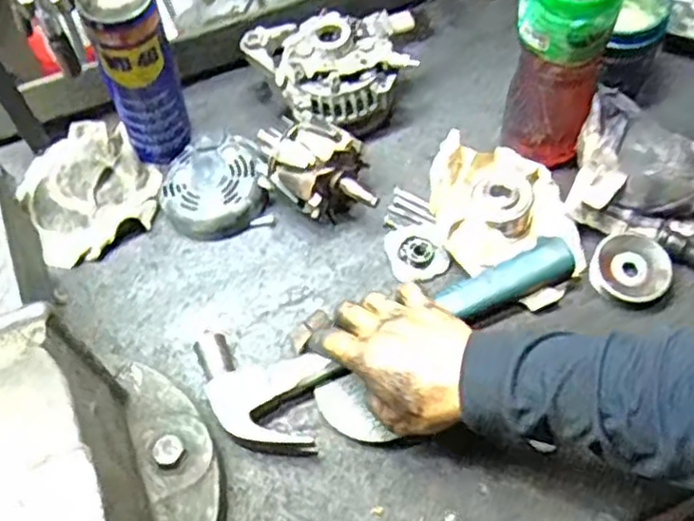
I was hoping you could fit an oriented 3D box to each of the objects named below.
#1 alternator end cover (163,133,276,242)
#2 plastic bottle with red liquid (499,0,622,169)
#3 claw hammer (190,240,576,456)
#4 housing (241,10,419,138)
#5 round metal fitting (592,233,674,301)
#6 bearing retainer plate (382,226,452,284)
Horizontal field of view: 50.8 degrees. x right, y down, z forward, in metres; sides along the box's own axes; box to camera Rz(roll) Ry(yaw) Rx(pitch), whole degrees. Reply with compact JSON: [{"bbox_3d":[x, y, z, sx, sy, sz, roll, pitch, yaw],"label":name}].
[{"bbox_3d":[-0.128,-0.073,0.715,0.107,0.034,0.102,-18,65,3],"label":"alternator end cover"},{"bbox_3d":[0.184,-0.193,0.622,0.079,0.248,0.078,10,60,9],"label":"plastic bottle with red liquid"},{"bbox_3d":[0.040,0.057,0.624,0.327,0.032,0.122,-25,61,-8],"label":"claw hammer"},{"bbox_3d":[-0.019,-0.184,0.726,0.168,0.079,0.110,0,59,3],"label":"housing"},{"bbox_3d":[0.261,0.008,0.675,0.068,0.032,0.065,-1,59,2],"label":"round metal fitting"},{"bbox_3d":[0.064,-0.009,0.685,0.051,0.016,0.058,-17,59,-7],"label":"bearing retainer plate"}]

